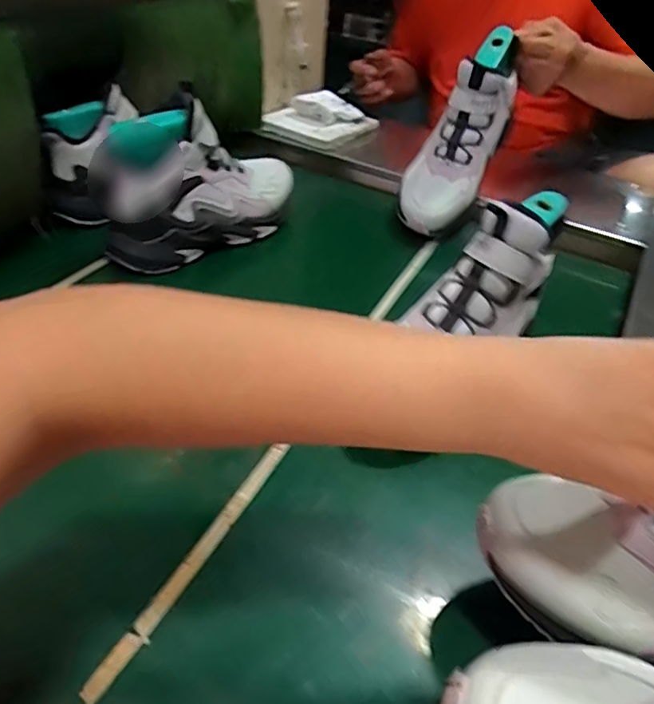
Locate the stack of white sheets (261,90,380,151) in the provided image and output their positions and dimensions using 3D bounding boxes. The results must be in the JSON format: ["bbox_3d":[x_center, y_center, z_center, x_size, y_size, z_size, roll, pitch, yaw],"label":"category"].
[{"bbox_3d":[-0.015,-0.380,0.943,0.151,0.067,0.137,20,41,19],"label":"stack of white sheets"}]

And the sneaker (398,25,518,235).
[{"bbox_3d":[0.172,-0.283,0.741,0.090,0.259,0.100,31,12,29],"label":"sneaker"}]

